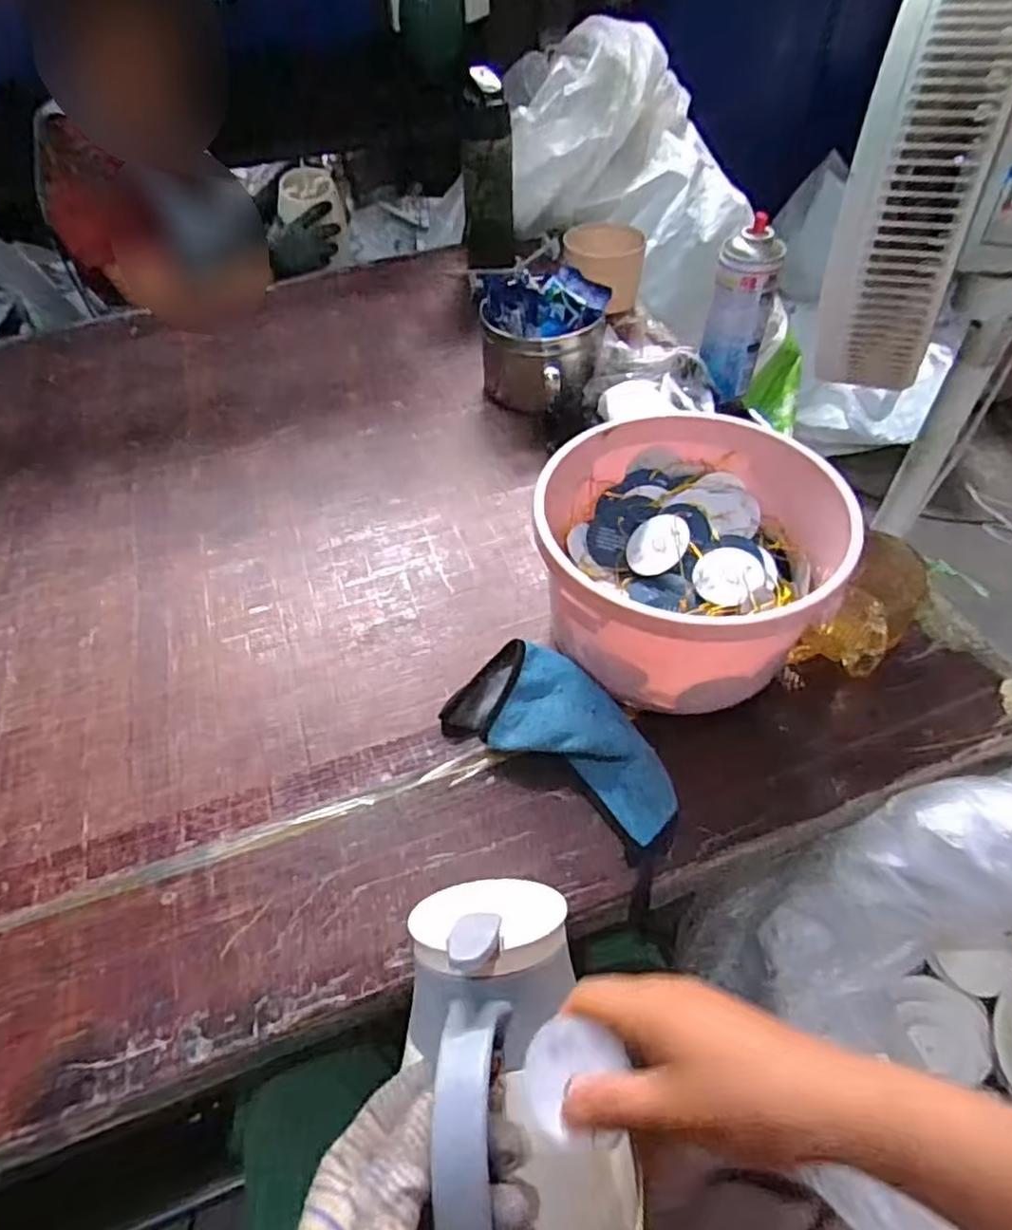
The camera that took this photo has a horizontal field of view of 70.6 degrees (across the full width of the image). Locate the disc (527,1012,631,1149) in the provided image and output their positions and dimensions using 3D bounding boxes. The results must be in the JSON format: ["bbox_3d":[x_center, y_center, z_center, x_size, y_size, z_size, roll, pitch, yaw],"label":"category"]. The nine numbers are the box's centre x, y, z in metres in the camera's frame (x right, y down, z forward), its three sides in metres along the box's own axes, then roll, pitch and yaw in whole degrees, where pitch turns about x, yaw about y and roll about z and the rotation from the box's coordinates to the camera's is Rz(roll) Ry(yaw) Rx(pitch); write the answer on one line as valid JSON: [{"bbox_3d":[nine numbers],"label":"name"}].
[{"bbox_3d":[0.031,0.215,0.330,0.045,0.004,0.052,4,74,18],"label":"disc"}]

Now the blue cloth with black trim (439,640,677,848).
[{"bbox_3d":[0.047,0.084,0.528,0.179,0.039,0.084,26,56,23],"label":"blue cloth with black trim"}]

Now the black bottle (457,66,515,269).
[{"bbox_3d":[-0.026,-0.616,0.997,0.073,0.228,0.073,2,50,5],"label":"black bottle"}]

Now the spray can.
[{"bbox_3d":[0.252,-0.327,0.773,0.063,0.172,0.055,14,52,14],"label":"spray can"}]

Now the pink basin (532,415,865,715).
[{"bbox_3d":[0.139,-0.043,0.573,0.213,0.142,0.217,-1,51,2],"label":"pink basin"}]

